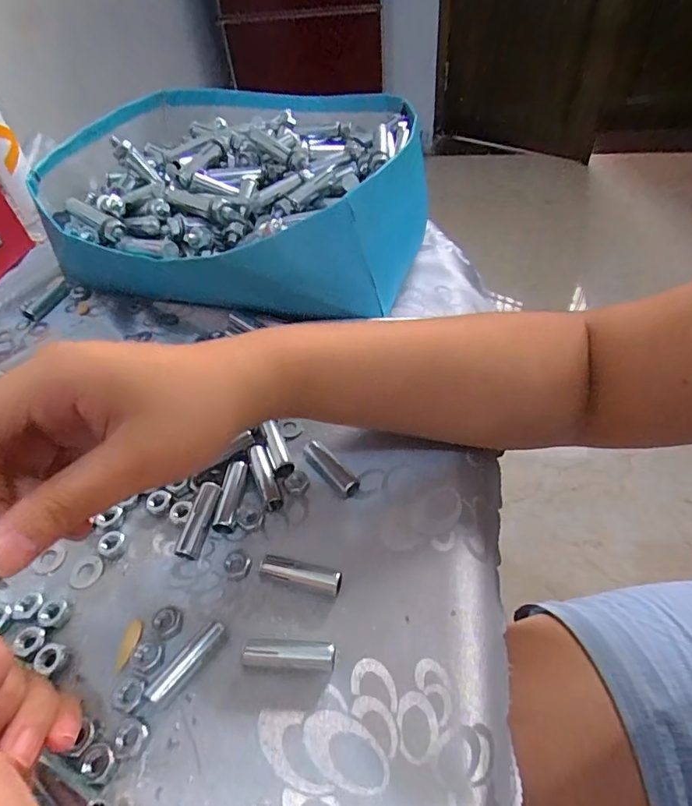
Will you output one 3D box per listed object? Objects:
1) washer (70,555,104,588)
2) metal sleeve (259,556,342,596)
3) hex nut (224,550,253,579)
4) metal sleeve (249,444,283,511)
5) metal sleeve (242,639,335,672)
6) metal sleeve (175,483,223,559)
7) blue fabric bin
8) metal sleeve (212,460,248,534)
[{"bbox_3d":[-0.131,0.084,0.247,0.016,0.004,0.016,3,48,6],"label":"washer"},{"bbox_3d":[-0.021,0.083,0.234,0.039,0.010,0.012,8,49,11],"label":"metal sleeve"},{"bbox_3d":[-0.054,0.079,0.243,0.013,0.005,0.013,30,56,27],"label":"hex nut"},{"bbox_3d":[-0.044,0.040,0.268,0.010,0.007,0.038,-18,64,-12],"label":"metal sleeve"},{"bbox_3d":[-0.024,0.108,0.211,0.038,0.009,0.011,2,48,5],"label":"metal sleeve"},{"bbox_3d":[-0.076,0.061,0.255,0.010,0.012,0.039,10,64,12],"label":"metal sleeve"},{"bbox_3d":[-0.081,-0.172,0.405,0.278,0.094,0.269,13,50,15],"label":"blue fabric bin"},{"bbox_3d":[-0.062,0.050,0.265,0.011,0.009,0.041,3,48,6],"label":"metal sleeve"}]

